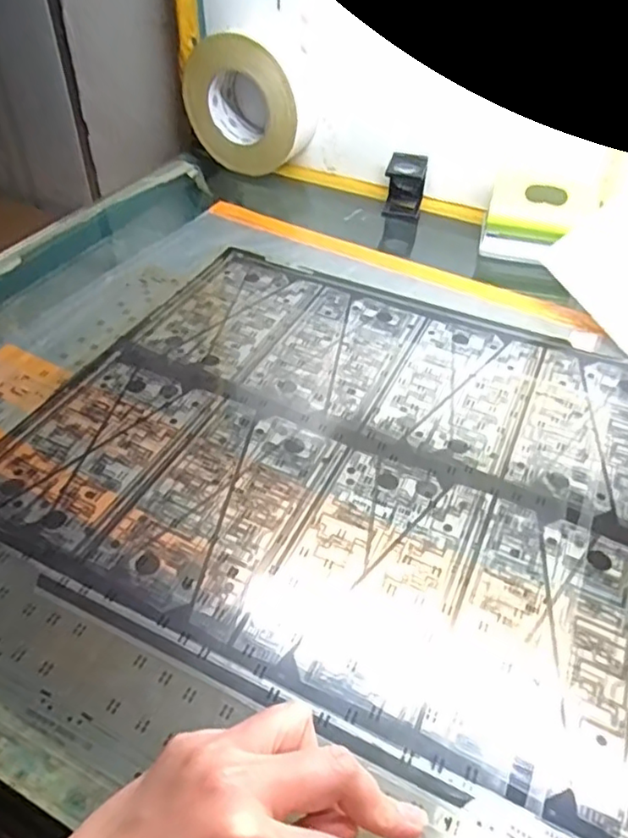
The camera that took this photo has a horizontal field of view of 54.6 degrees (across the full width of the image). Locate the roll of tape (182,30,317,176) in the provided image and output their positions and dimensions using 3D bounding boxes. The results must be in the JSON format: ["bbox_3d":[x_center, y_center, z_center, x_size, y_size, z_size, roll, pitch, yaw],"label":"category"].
[{"bbox_3d":[-0.071,-0.347,0.677,0.132,0.133,0.065,20,47,17],"label":"roll of tape"}]

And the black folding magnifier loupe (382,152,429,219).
[{"bbox_3d":[0.096,-0.242,0.643,0.039,0.064,0.032,10,44,8],"label":"black folding magnifier loupe"}]

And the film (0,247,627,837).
[{"bbox_3d":[0.028,0.014,0.408,0.401,0.005,0.349,19,47,17],"label":"film"}]

